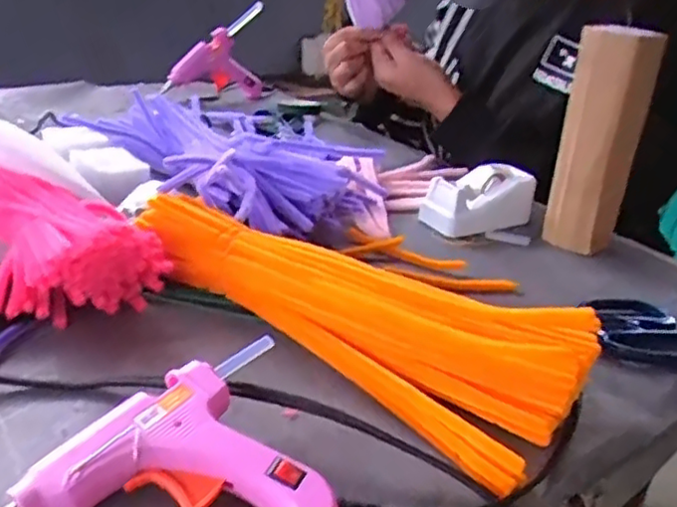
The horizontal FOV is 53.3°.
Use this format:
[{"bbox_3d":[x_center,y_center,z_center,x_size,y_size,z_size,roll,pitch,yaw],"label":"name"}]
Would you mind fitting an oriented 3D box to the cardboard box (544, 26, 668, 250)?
[{"bbox_3d":[0.217,-0.097,0.558,0.063,0.170,0.050,14,28,17],"label":"cardboard box"}]

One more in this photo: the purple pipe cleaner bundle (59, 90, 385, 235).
[{"bbox_3d":[-0.115,-0.087,0.609,0.165,0.068,0.287,-16,34,-36],"label":"purple pipe cleaner bundle"}]

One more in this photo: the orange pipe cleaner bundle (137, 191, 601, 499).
[{"bbox_3d":[-0.004,0.031,0.407,0.291,0.064,0.082,26,34,35],"label":"orange pipe cleaner bundle"}]

